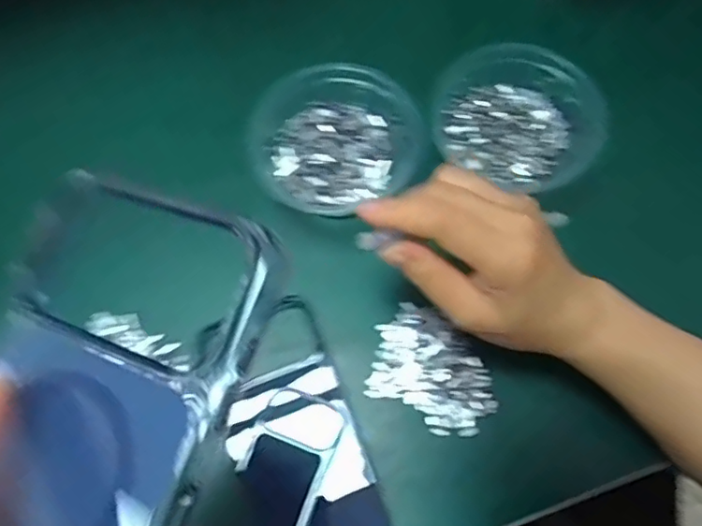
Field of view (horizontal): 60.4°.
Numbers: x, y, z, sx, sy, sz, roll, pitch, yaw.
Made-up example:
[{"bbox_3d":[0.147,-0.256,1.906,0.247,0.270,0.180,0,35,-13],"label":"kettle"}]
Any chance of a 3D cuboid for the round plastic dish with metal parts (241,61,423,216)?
[{"bbox_3d":[-0.014,-0.088,0.422,0.113,0.028,0.101,-26,91,-1],"label":"round plastic dish with metal parts"}]

